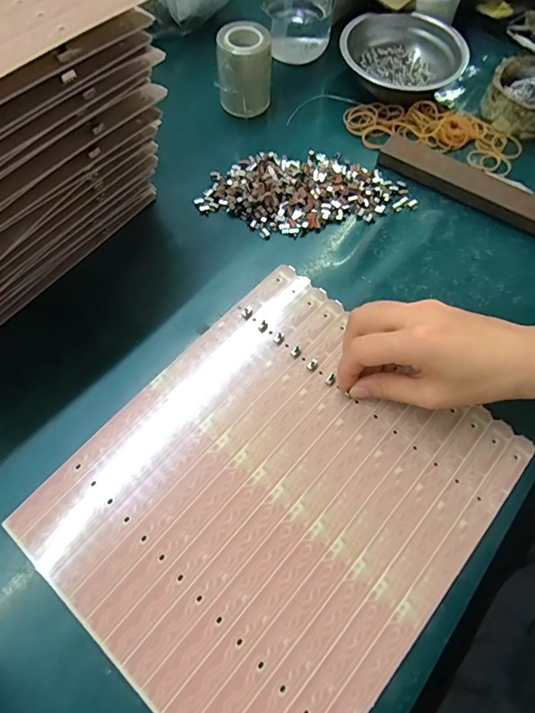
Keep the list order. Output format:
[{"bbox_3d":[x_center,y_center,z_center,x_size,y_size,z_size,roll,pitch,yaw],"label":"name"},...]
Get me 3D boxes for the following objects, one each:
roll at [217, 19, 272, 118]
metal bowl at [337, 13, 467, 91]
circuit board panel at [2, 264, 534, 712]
[{"bbox_3d":[-0.022,-0.280,0.434,0.049,0.065,0.047,0,65,0],"label":"roll"},{"bbox_3d":[0.139,-0.310,0.462,0.118,0.038,0.123,0,65,0],"label":"metal bowl"},{"bbox_3d":[0.006,0.089,0.302,0.235,0.008,0.276,39,71,17],"label":"circuit board panel"}]

